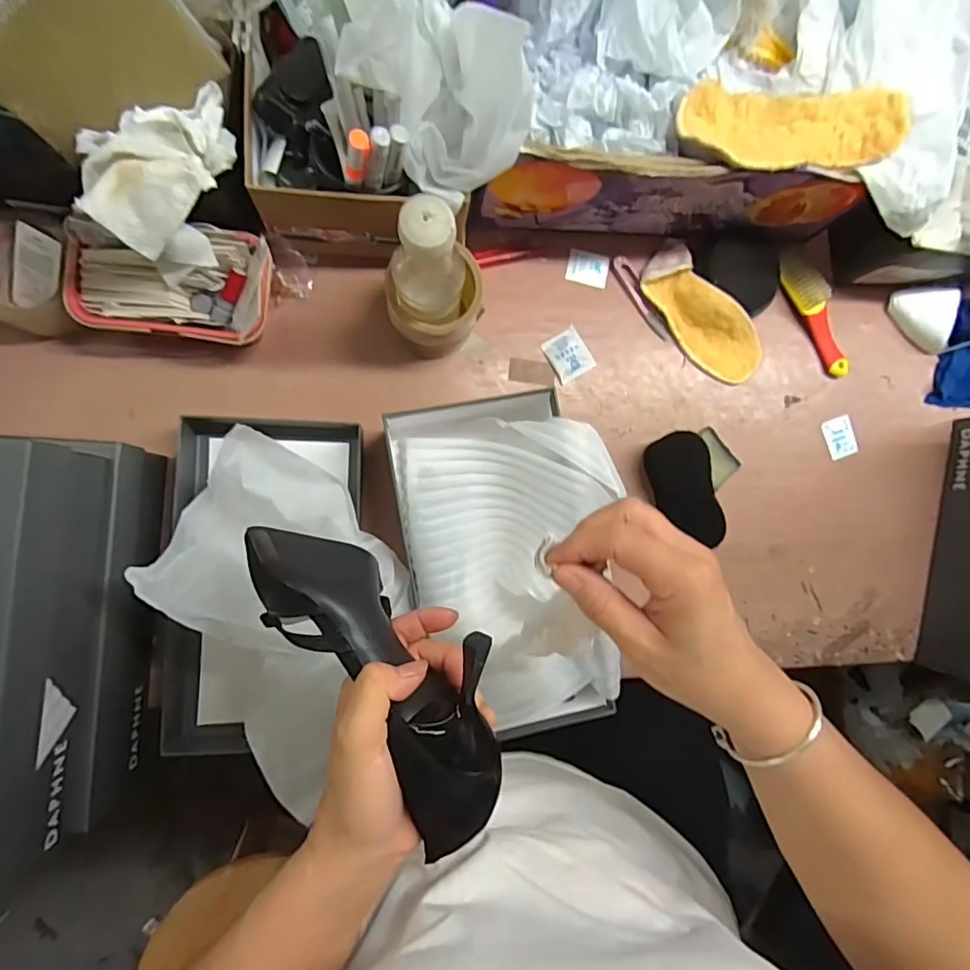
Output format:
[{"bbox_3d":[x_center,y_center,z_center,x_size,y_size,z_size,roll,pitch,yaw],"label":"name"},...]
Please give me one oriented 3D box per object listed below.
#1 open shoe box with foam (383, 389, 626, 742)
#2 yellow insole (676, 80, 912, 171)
[{"bbox_3d":[0.027,0.068,0.509,0.188,0.122,0.301,-10,90,-9],"label":"open shoe box with foam"},{"bbox_3d":[0.261,-0.304,0.468,0.197,0.033,0.069,-2,89,-9],"label":"yellow insole"}]

